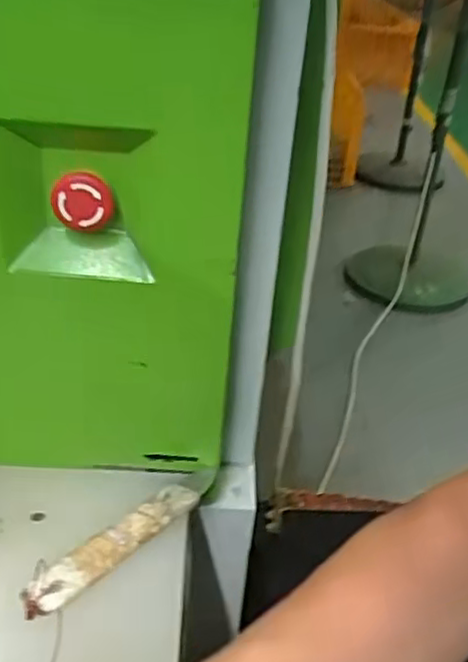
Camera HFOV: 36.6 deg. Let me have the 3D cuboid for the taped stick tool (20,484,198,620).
[{"bbox_3d":[-0.083,0.147,0.484,0.028,0.019,0.139,29,39,32],"label":"taped stick tool"}]

